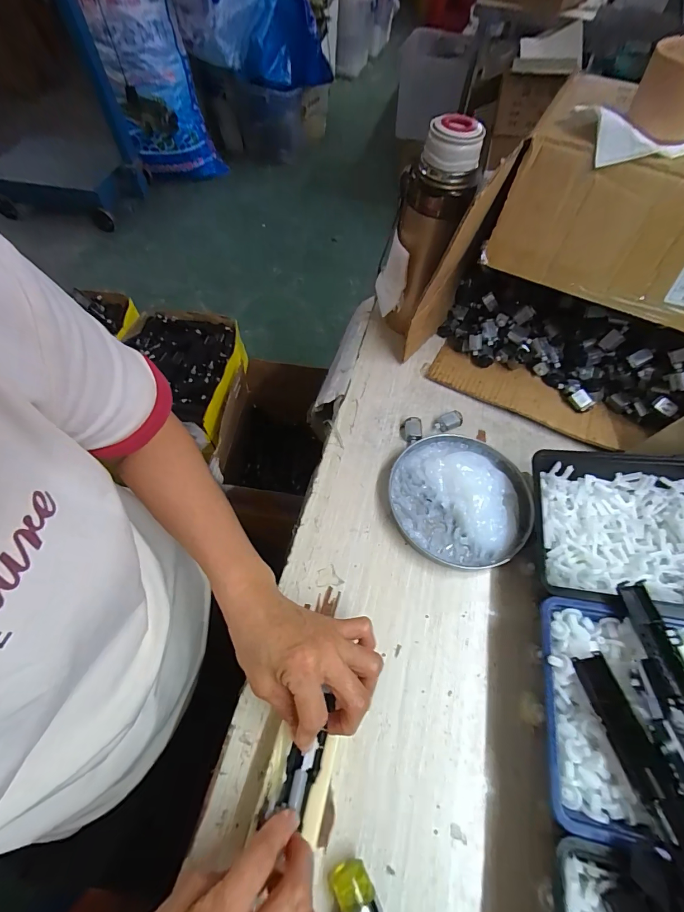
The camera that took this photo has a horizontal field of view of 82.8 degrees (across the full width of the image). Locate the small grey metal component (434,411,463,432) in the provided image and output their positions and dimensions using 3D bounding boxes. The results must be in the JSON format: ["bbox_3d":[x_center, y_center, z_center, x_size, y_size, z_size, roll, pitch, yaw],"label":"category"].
[{"bbox_3d":[0.124,-0.040,0.451,0.029,0.016,0.016,-19,62,-13],"label":"small grey metal component"}]

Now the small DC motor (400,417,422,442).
[{"bbox_3d":[0.079,-0.029,0.443,0.023,0.014,0.029,5,60,0],"label":"small DC motor"}]

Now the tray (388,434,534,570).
[{"bbox_3d":[0.124,0.038,0.396,0.145,0.019,0.139,1,60,-2],"label":"tray"}]

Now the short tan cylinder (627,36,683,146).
[{"bbox_3d":[0.277,-0.299,0.321,0.064,0.059,0.051,31,63,14],"label":"short tan cylinder"}]

